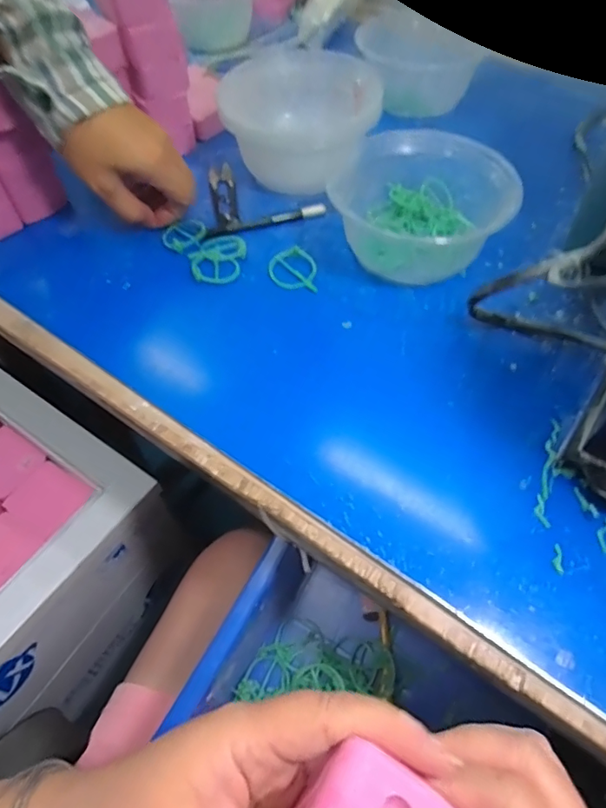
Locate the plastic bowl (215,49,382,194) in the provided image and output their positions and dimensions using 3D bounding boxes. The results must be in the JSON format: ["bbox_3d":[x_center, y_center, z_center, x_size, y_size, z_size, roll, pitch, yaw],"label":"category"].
[{"bbox_3d":[-0.001,-0.261,0.443,0.135,0.070,0.127,0,55,1],"label":"plastic bowl"}]

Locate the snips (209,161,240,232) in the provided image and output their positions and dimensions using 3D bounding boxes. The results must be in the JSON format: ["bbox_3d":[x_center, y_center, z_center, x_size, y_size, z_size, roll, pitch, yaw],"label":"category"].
[{"bbox_3d":[-0.070,-0.187,0.437,0.021,0.009,0.106,-10,55,-6],"label":"snips"}]

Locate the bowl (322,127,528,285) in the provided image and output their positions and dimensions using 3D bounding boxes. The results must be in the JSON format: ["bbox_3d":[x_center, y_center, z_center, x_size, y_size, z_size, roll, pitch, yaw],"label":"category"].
[{"bbox_3d":[0.088,-0.163,0.382,0.119,0.060,0.131,-4,55,-2],"label":"bowl"}]

